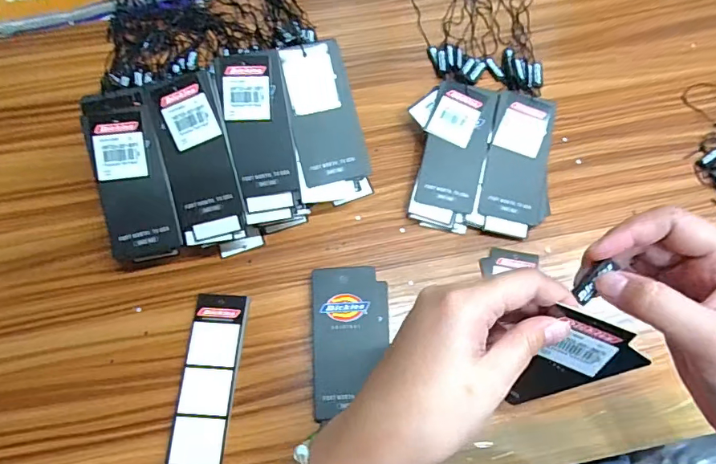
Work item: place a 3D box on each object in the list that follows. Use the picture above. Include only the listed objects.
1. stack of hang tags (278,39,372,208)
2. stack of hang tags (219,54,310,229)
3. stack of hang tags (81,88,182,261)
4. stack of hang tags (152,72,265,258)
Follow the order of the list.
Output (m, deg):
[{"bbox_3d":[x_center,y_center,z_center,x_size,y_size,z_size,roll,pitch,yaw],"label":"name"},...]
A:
[{"bbox_3d":[-0.026,-0.084,0.365,0.058,0.032,0.126,-12,104,-5],"label":"stack of hang tags"},{"bbox_3d":[-0.074,-0.070,0.359,0.047,0.027,0.136,-10,97,-4],"label":"stack of hang tags"},{"bbox_3d":[-0.170,-0.043,0.351,0.047,0.031,0.127,-12,94,-5],"label":"stack of hang tags"},{"bbox_3d":[-0.118,-0.047,0.352,0.051,0.023,0.136,-15,99,-6],"label":"stack of hang tags"}]

